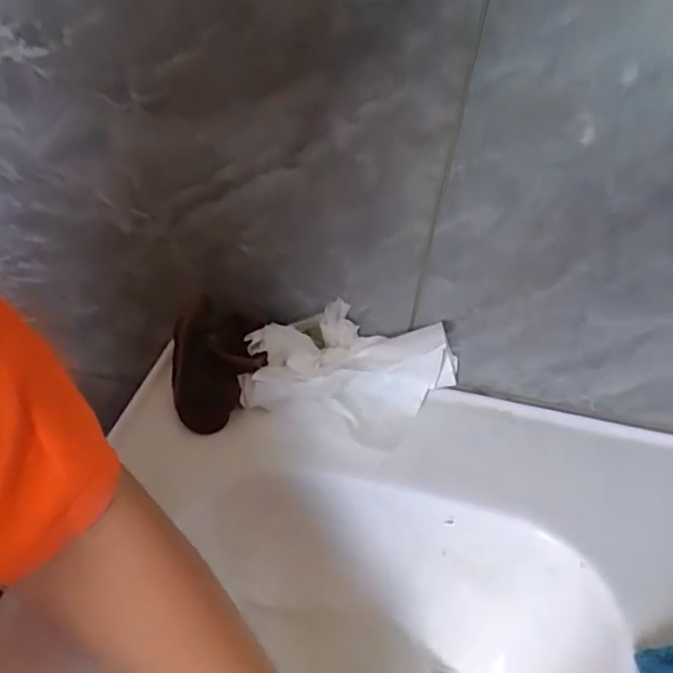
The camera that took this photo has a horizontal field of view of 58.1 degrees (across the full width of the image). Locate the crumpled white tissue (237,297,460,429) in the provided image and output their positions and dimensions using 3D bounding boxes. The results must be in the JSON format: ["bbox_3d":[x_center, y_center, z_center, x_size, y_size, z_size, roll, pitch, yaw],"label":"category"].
[{"bbox_3d":[0.012,0.028,0.493,0.164,0.074,0.072,10,39,3],"label":"crumpled white tissue"}]

